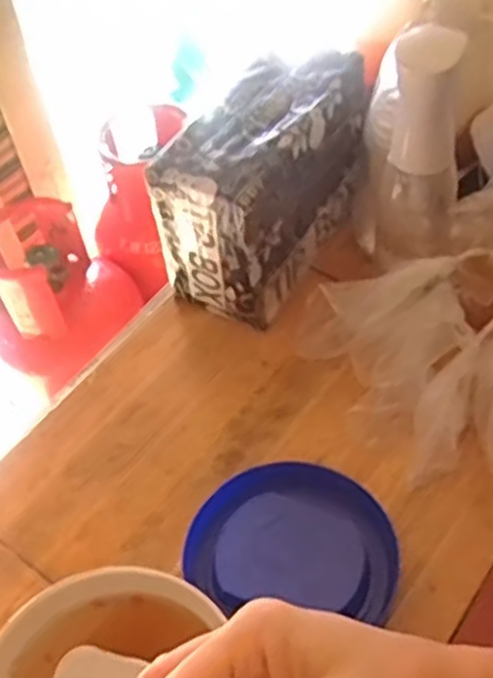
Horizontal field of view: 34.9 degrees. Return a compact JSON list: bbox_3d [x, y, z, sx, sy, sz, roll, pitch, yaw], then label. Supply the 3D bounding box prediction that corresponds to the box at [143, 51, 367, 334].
[{"bbox_3d":[0.019,-0.132,0.782,0.100,0.197,0.207,27,58,25],"label":"box"}]

